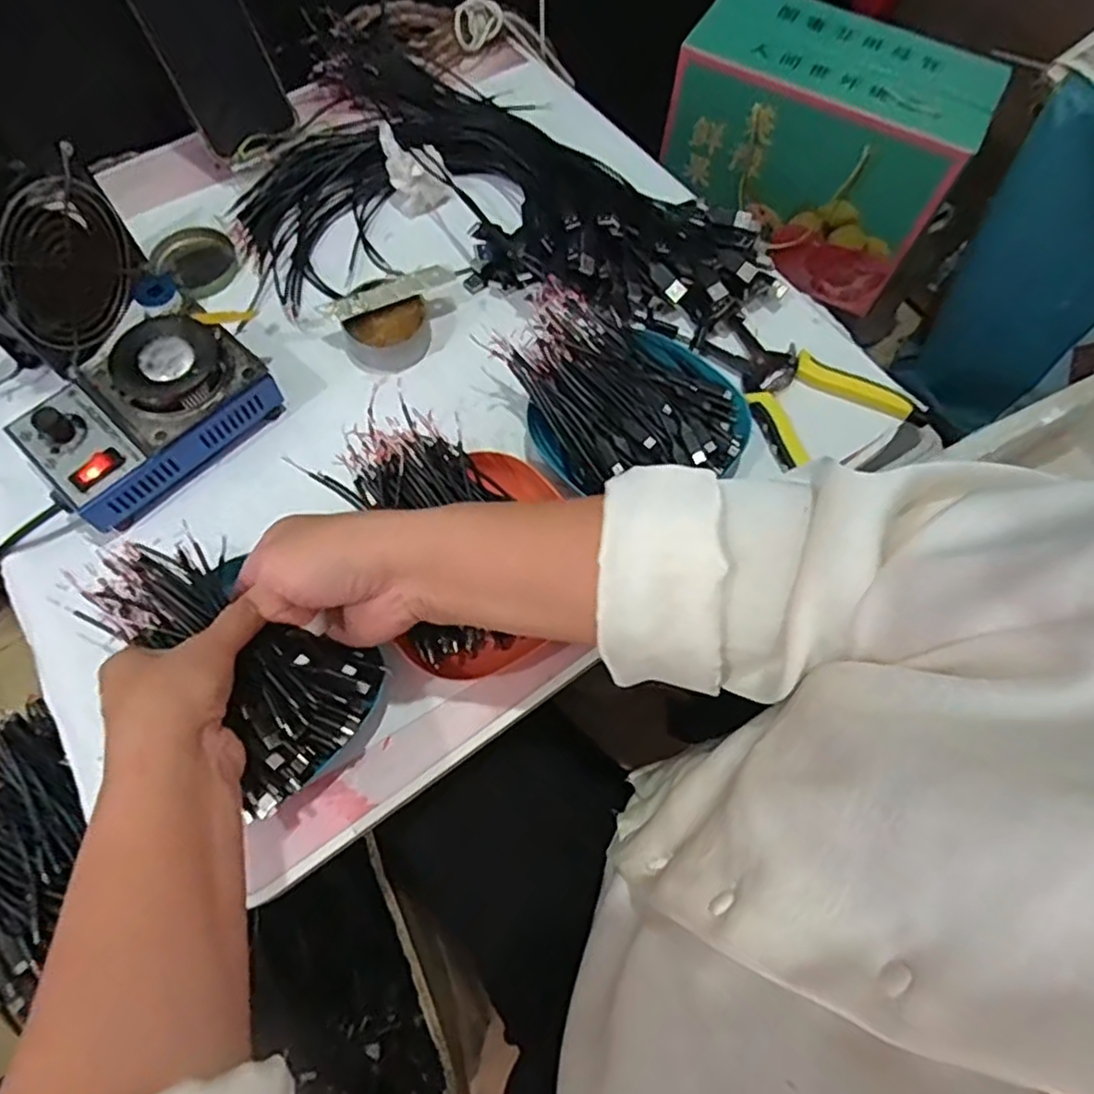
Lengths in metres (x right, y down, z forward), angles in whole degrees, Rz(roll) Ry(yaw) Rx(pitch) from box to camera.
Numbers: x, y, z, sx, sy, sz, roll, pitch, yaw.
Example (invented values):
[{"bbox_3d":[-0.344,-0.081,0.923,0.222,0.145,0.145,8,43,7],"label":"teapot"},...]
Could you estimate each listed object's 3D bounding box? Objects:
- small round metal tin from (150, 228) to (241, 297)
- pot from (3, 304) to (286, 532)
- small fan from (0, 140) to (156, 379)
[{"bbox_3d":[-0.284,-0.234,0.567,0.059,0.017,0.057,1,68,-2],"label":"small round metal tin"},{"bbox_3d":[-0.271,-0.092,0.476,0.093,0.061,0.149,41,72,13],"label":"pot"},{"bbox_3d":[-0.351,-0.201,0.486,0.063,0.108,0.125,30,70,10],"label":"small fan"}]

